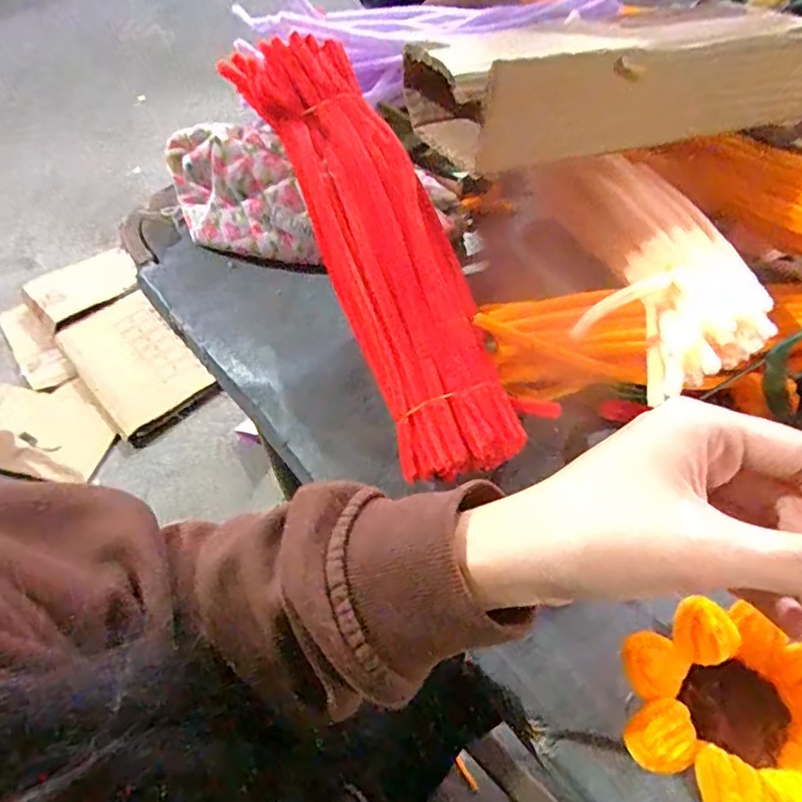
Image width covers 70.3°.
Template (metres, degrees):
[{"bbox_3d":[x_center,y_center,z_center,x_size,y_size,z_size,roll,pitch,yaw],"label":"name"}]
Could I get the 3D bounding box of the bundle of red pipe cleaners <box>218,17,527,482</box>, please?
[{"bbox_3d":[-0.017,-0.097,0.324,0.067,0.034,0.293,-21,72,-9],"label":"bundle of red pipe cleaners"}]

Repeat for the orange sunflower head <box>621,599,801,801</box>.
[{"bbox_3d":[0.133,0.126,0.228,0.087,0.035,0.074,27,62,18],"label":"orange sunflower head"}]

